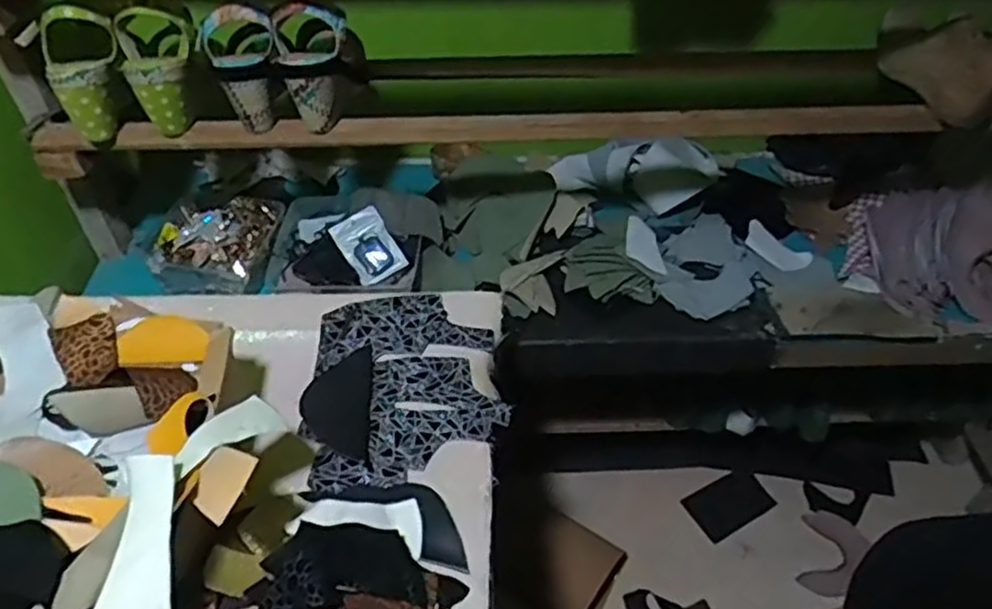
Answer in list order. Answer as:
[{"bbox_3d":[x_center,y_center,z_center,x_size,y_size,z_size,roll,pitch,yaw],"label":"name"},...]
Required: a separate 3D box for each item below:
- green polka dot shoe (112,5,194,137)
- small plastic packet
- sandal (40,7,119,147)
[{"bbox_3d":[-0.379,-0.269,0.828,0.082,0.130,0.069,-16,48,-16],"label":"green polka dot shoe"},{"bbox_3d":[-0.173,-0.080,0.985,0.069,0.008,0.098,-32,84,-6],"label":"small plastic packet"},{"bbox_3d":[-0.471,-0.254,0.807,0.085,0.148,0.055,0,24,-2],"label":"sandal"}]

